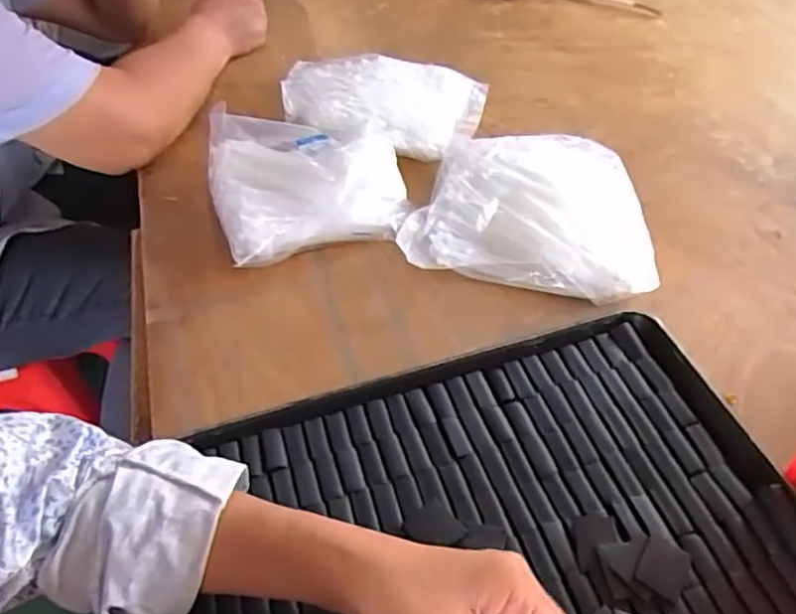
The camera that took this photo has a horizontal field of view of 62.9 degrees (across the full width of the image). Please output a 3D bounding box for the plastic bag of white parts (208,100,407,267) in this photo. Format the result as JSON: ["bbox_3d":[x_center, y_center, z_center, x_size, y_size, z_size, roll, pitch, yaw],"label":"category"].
[{"bbox_3d":[-0.095,-0.138,0.643,0.180,0.051,0.205,-17,48,-12],"label":"plastic bag of white parts"}]

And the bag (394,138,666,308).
[{"bbox_3d":[0.117,-0.089,0.598,0.213,0.047,0.191,4,47,7],"label":"bag"}]

